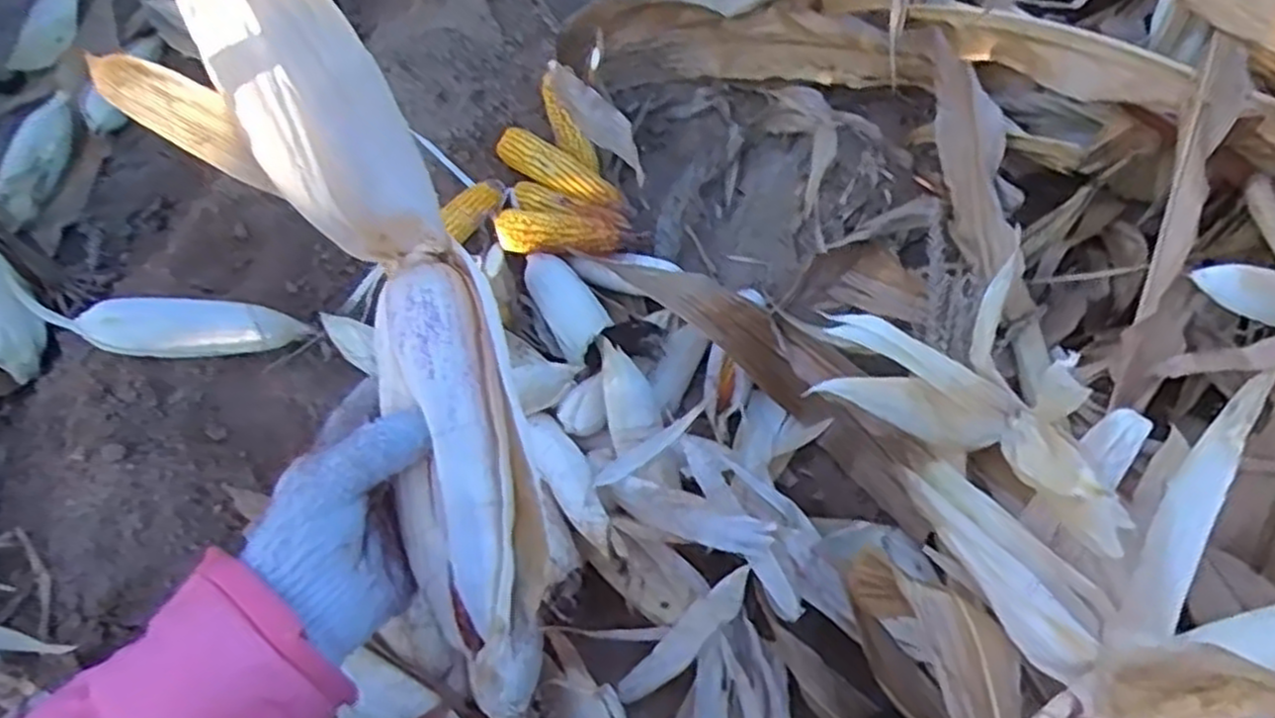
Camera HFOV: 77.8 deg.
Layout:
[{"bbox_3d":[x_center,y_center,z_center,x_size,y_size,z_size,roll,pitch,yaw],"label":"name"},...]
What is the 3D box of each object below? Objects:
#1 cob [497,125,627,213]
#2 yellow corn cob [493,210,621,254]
[{"bbox_3d":[-0.099,-0.246,1.041,0.176,0.052,0.063,34,65,18],"label":"cob"},{"bbox_3d":[-0.095,-0.160,0.972,0.158,0.041,0.055,5,60,2],"label":"yellow corn cob"}]

